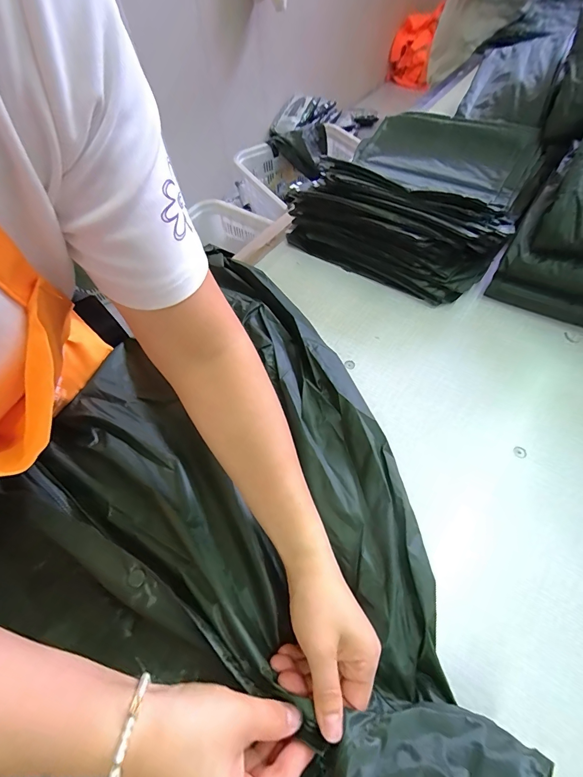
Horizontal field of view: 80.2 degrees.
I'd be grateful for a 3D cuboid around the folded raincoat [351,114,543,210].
[{"bbox_3d":[0.292,-0.452,0.653,0.300,0.055,0.197,30,64,21],"label":"folded raincoat"}]

